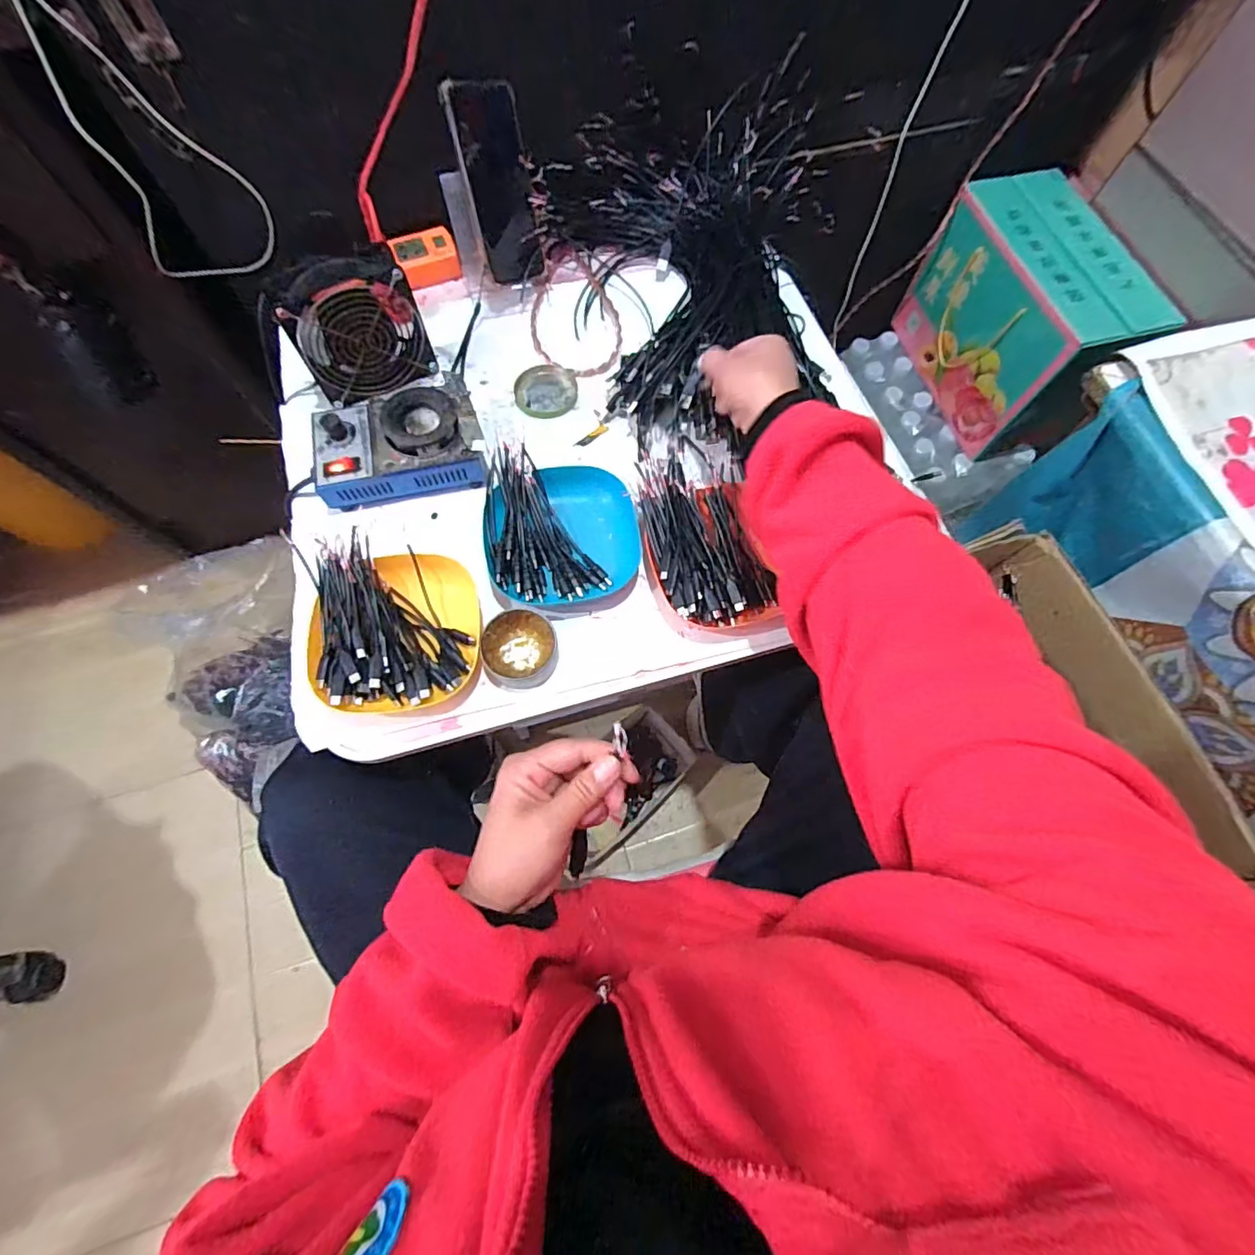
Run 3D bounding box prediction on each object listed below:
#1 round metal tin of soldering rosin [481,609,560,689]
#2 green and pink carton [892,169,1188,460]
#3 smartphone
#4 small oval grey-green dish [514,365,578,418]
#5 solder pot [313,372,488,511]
[{"bbox_3d":[-0.092,0.018,0.476,0.061,0.031,0.066,0,70,-1],"label":"round metal tin of soldering rosin"},{"bbox_3d":[0.612,-0.469,0.862,0.161,0.234,0.335,-15,71,-7],"label":"green and pink carton"},{"bbox_3d":[-0.133,-0.458,0.575,0.080,0.163,0.007,-29,44,-28],"label":"smartphone"},{"bbox_3d":[-0.088,-0.256,0.593,0.065,0.008,0.064,-2,70,-2],"label":"small oval grey-green dish"},{"bbox_3d":[-0.218,-0.174,0.528,0.152,0.062,0.105,-15,71,-7],"label":"solder pot"}]

